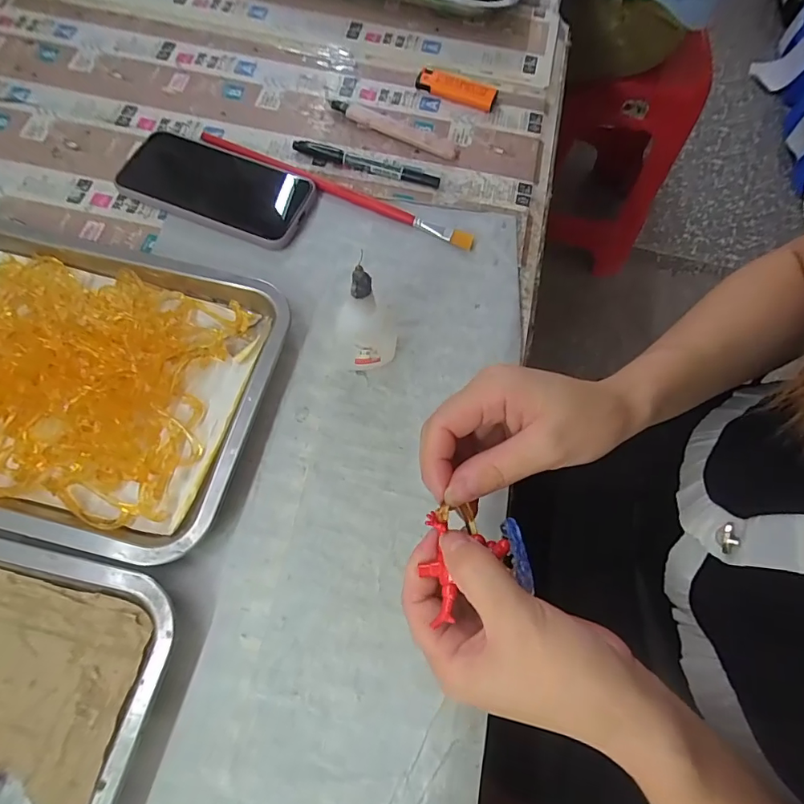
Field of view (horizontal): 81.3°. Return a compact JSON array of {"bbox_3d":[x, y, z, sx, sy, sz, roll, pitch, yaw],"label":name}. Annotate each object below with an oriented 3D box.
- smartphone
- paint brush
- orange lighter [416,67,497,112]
[{"bbox_3d":[-0.163,-0.189,0.410,0.163,0.011,0.078,22,68,7],"label":"smartphone"},{"bbox_3d":[-0.062,-0.190,0.415,0.267,0.009,0.014,24,68,8],"label":"paint brush"},{"bbox_3d":[0.054,-0.311,0.464,0.080,0.016,0.028,22,68,7],"label":"orange lighter"}]

